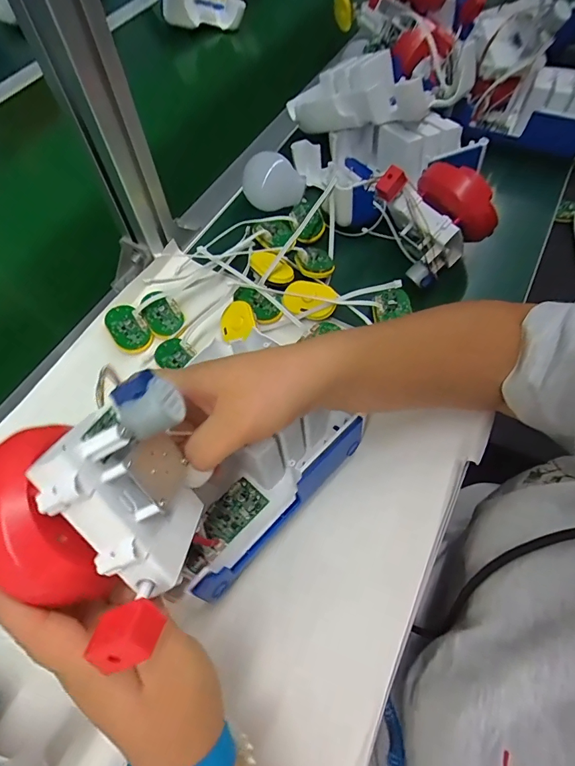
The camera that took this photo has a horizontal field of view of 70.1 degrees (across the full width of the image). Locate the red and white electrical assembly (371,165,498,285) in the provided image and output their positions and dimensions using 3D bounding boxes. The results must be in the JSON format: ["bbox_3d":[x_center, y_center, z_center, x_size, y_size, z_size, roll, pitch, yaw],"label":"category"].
[{"bbox_3d":[0.142,-0.163,0.400,0.081,0.079,0.080,-31,65,-14],"label":"red and white electrical assembly"}]

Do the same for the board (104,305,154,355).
[{"bbox_3d":[-0.156,-0.053,0.399,0.032,0.010,0.056,-35,66,-16],"label":"board"}]

